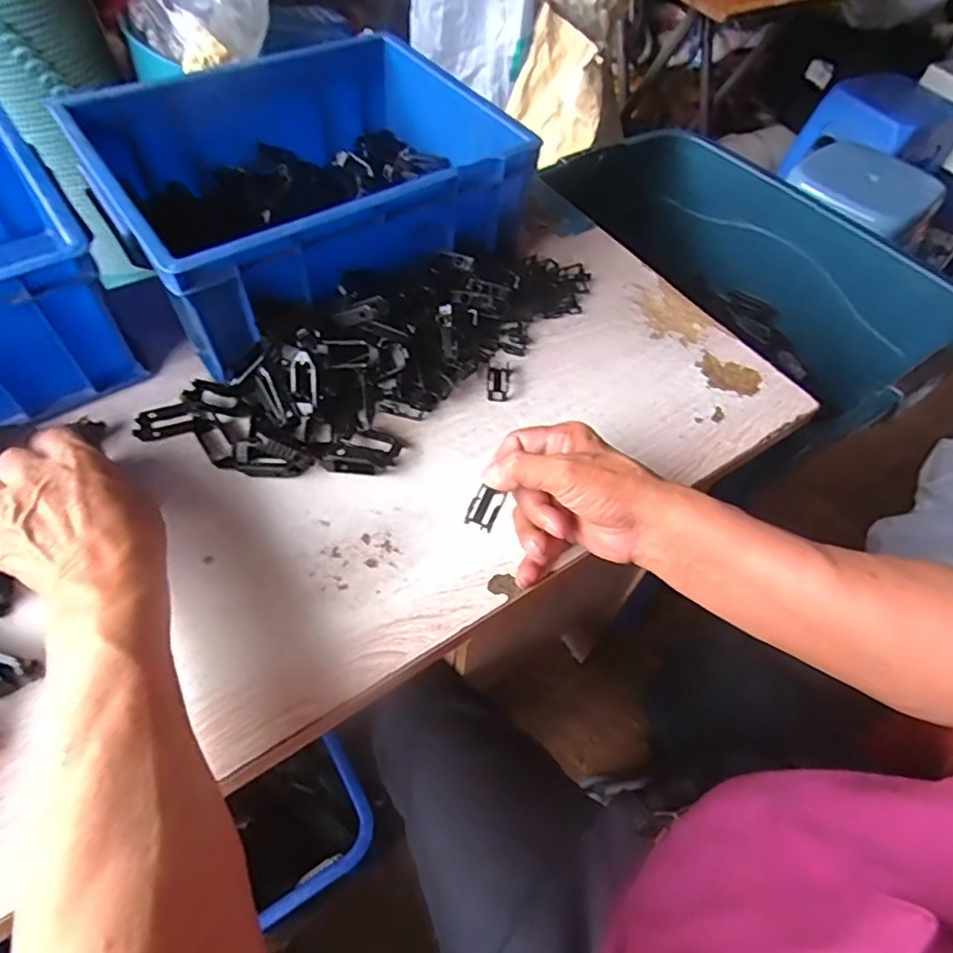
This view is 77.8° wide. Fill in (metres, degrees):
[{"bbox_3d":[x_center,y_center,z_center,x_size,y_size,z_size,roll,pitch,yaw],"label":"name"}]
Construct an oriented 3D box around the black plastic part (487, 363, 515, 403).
[{"bbox_3d":[0.020,-0.084,0.524,0.021,0.004,0.044,6,56,-1],"label":"black plastic part"}]

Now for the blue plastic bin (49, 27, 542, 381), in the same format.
[{"bbox_3d":[-0.151,-0.273,0.553,0.334,0.107,0.257,-30,63,-22],"label":"blue plastic bin"}]

